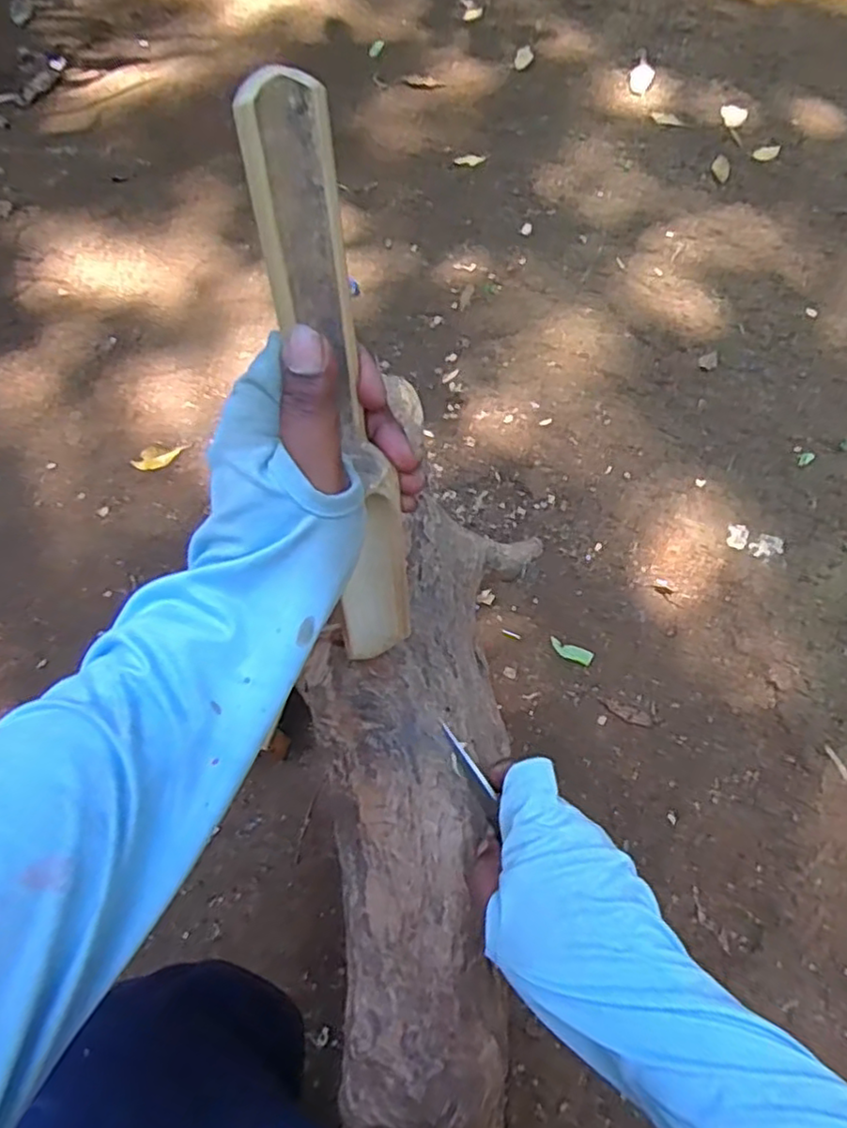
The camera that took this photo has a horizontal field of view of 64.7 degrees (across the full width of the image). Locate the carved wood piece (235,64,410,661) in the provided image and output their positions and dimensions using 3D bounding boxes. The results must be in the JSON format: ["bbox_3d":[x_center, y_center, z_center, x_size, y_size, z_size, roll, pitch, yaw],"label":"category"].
[{"bbox_3d":[-0.034,-0.051,0.297,0.038,0.270,0.013,-14,43,-8],"label":"carved wood piece"}]

